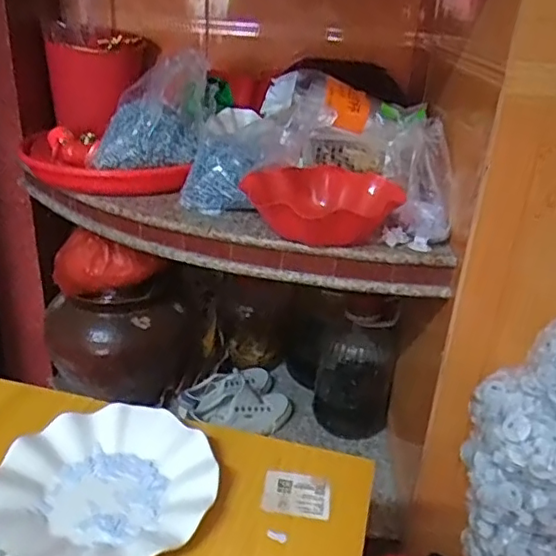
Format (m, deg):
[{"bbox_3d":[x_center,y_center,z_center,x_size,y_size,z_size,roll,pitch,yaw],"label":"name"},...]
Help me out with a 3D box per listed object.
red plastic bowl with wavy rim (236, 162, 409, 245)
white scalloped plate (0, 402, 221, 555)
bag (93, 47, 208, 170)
[{"bbox_3d":[0.070,-0.110,0.871,0.212,0.087,0.221,3,26,-2],"label":"red plastic bowl with wavy rim"},{"bbox_3d":[-0.145,0.175,0.503,0.179,0.024,0.177,6,26,5],"label":"white scalloped plate"},{"bbox_3d":[-0.208,-0.281,0.971,0.170,0.172,0.112,1,26,-7],"label":"bag"}]

